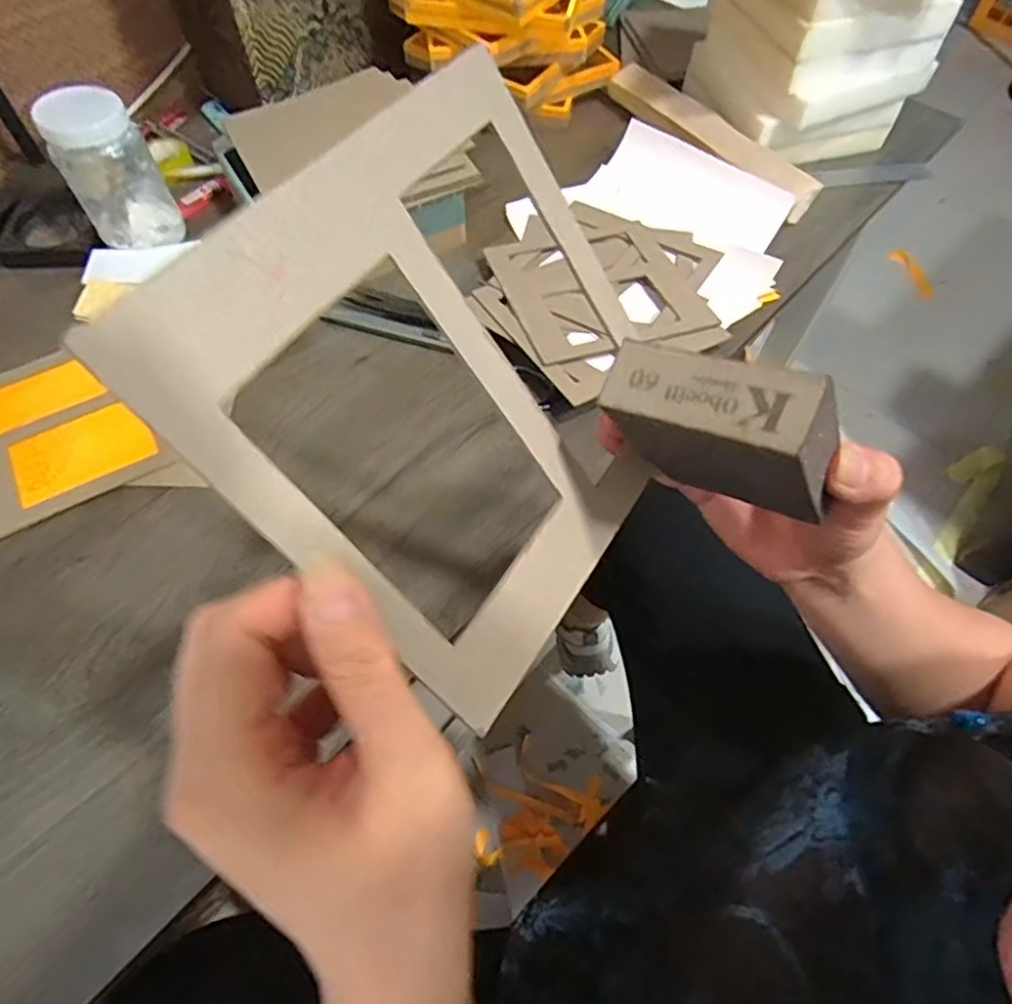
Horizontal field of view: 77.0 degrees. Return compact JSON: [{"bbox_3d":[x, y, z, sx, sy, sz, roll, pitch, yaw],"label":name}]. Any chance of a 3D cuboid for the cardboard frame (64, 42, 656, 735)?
[{"bbox_3d":[-0.009,-0.037,0.218,0.005,0.170,0.166,2,47,50],"label":"cardboard frame"}]

